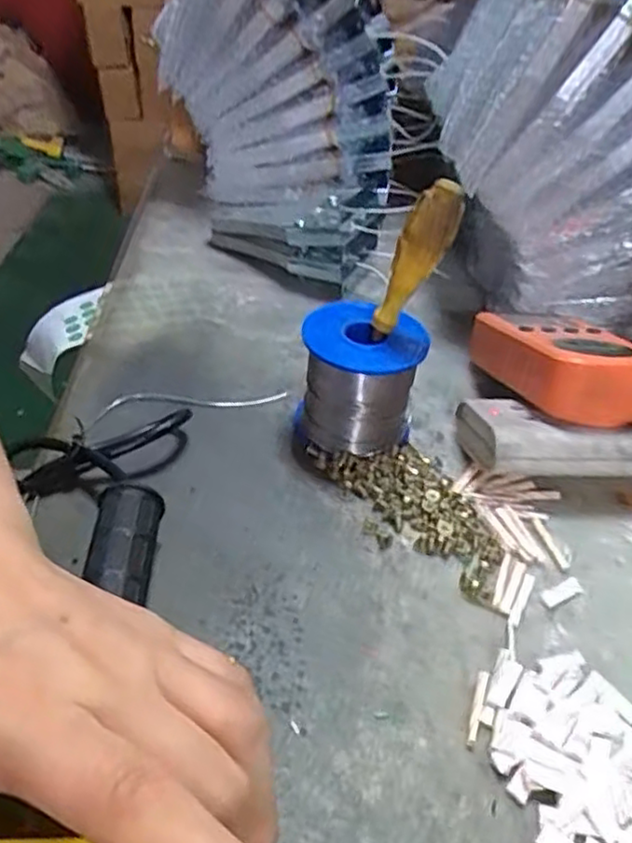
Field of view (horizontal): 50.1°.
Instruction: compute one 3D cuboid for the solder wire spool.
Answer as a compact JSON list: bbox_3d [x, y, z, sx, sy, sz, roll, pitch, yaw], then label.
[{"bbox_3d":[0.024,-0.022,0.371,0.064,0.066,0.058,16,40,12],"label":"solder wire spool"}]

